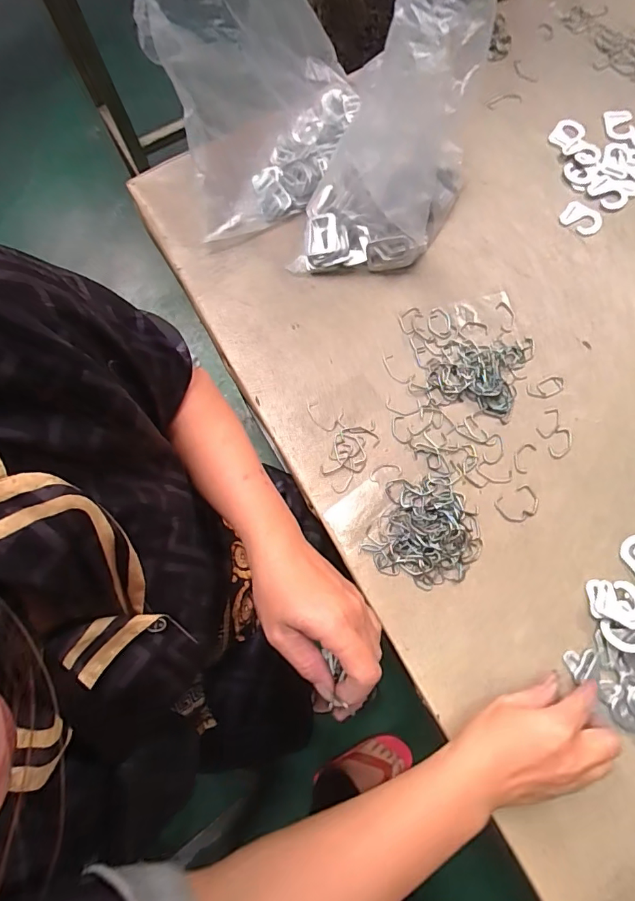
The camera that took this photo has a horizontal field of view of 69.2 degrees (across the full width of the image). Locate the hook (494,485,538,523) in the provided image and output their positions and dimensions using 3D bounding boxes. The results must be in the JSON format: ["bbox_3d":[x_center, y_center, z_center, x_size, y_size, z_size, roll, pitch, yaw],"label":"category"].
[{"bbox_3d":[0.202,0.056,0.461,0.042,0.004,0.029,-28,74,-7],"label":"hook"}]

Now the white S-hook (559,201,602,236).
[{"bbox_3d":[0.322,-0.281,0.558,0.045,0.004,0.039,35,77,12],"label":"white S-hook"}]

